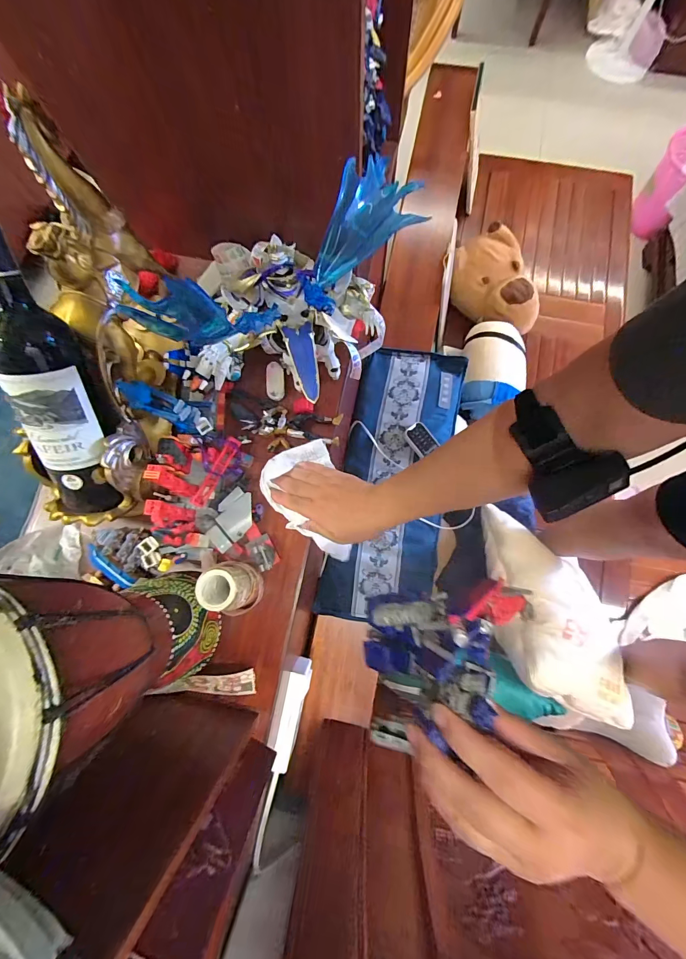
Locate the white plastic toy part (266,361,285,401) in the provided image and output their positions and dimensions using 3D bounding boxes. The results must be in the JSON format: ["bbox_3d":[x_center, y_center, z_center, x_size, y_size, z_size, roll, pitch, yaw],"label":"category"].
[{"bbox_3d":[-0.097,-0.141,0.512,0.025,0.006,0.056,-4,78,0],"label":"white plastic toy part"}]

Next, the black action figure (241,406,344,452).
[{"bbox_3d":[-0.067,-0.073,0.489,0.128,0.025,0.059,-5,78,0],"label":"black action figure"}]

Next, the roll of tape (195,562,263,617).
[{"bbox_3d":[-0.127,0.123,0.415,0.054,0.071,0.049,23,79,6],"label":"roll of tape"}]

